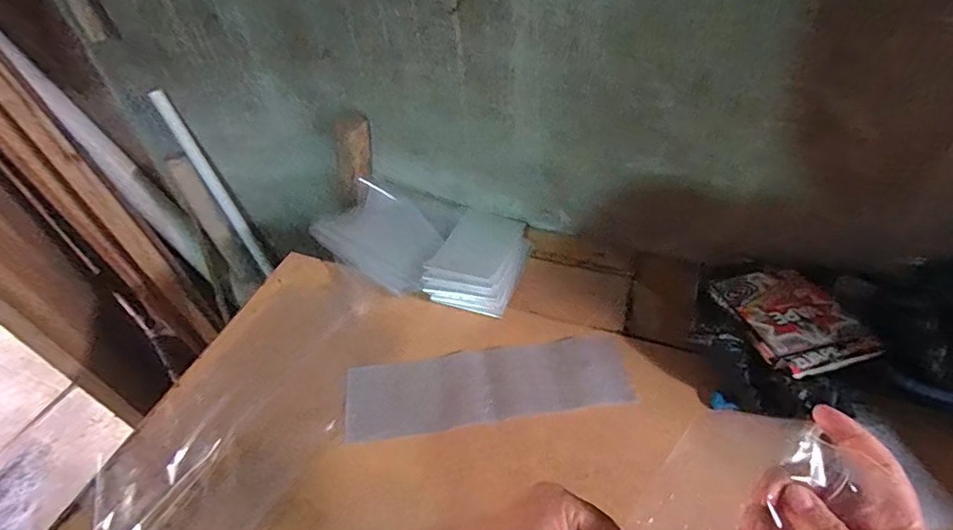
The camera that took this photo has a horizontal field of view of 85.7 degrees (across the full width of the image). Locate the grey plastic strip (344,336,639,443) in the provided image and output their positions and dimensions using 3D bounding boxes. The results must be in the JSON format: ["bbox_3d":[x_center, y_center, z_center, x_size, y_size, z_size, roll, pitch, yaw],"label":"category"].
[{"bbox_3d":[0.016,0.154,0.670,0.359,0.010,0.107,-7,45,-6],"label":"grey plastic strip"}]

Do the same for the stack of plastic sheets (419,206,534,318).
[{"bbox_3d":[0.011,-0.016,0.835,0.142,0.024,0.226,15,47,16],"label":"stack of plastic sheets"}]

